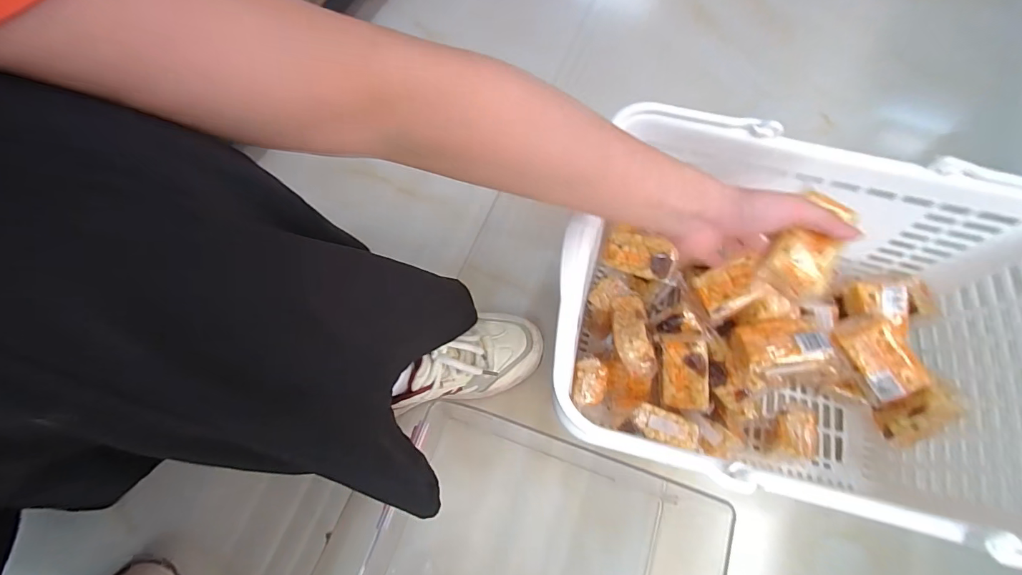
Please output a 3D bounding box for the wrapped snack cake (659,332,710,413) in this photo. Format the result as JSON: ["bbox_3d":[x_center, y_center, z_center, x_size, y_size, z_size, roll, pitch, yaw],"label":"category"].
[{"bbox_3d":[0.183,0.089,0.455,0.045,0.026,0.082,-3,102,24],"label":"wrapped snack cake"}]

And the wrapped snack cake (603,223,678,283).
[{"bbox_3d":[0.146,-0.037,0.489,0.077,0.046,0.028,24,28,23],"label":"wrapped snack cake"}]

